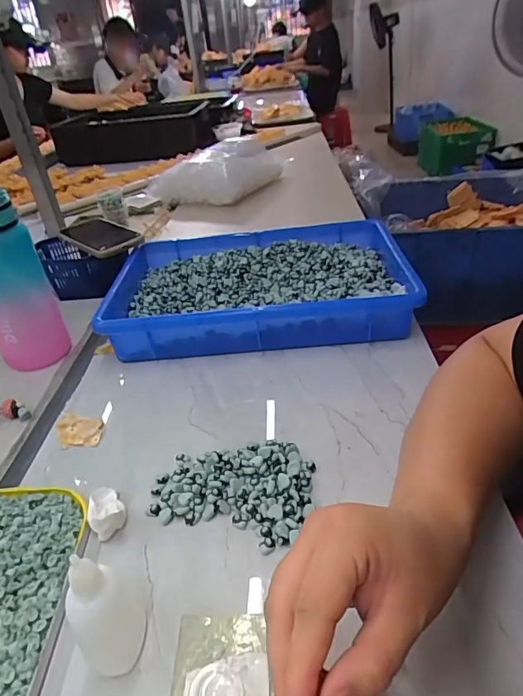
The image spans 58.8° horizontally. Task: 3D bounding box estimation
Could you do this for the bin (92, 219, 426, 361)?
[{"bbox_3d":[-0.006,-0.080,0.615,0.369,0.080,0.244,-1,35,2],"label":"bin"}]

